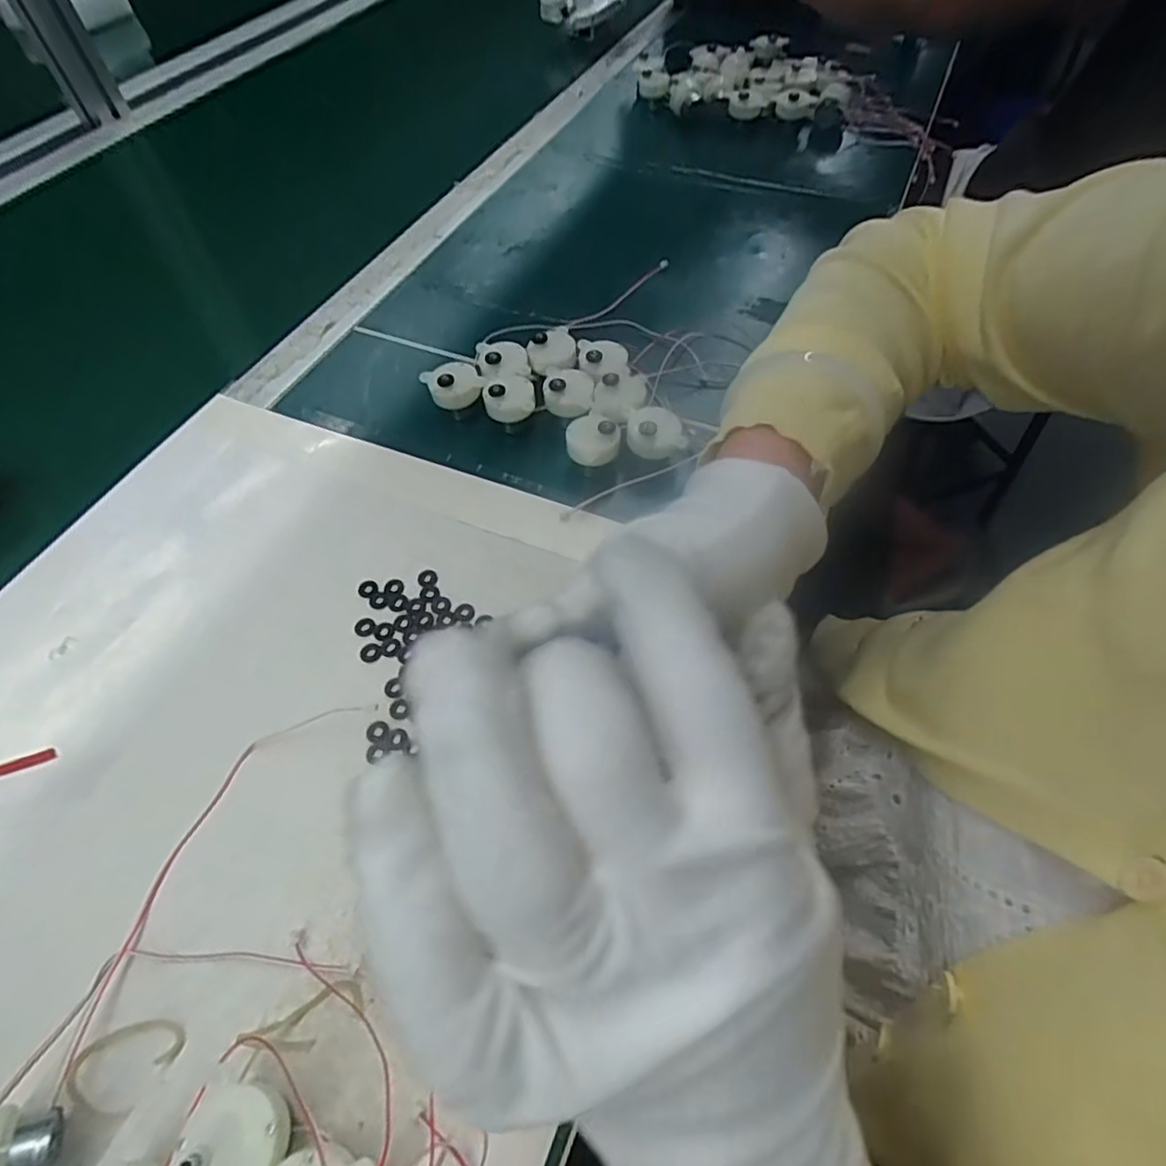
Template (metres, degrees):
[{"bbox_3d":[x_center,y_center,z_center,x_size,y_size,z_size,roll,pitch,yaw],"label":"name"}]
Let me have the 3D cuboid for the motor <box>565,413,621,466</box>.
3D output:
[{"bbox_3d":[0.005,-0.085,0.374,0.030,0.026,0.032,-1,57,1],"label":"motor"}]

